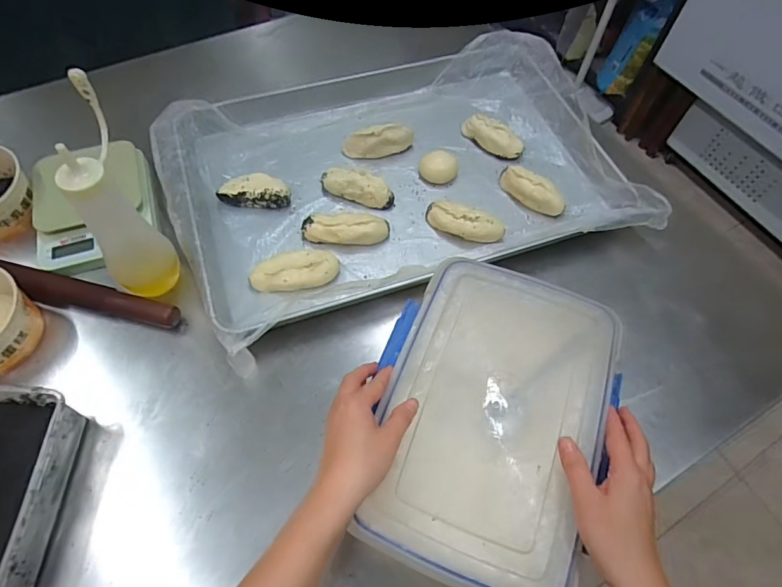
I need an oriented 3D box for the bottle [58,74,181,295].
[{"bbox_3d":[-0.309,-0.095,0.527,0.080,0.223,0.093,-24,64,-15],"label":"bottle"}]

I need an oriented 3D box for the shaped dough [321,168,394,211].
[{"bbox_3d":[-0.049,-0.156,0.697,0.107,0.032,0.040,18,61,8],"label":"shaped dough"}]

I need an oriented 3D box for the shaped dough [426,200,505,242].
[{"bbox_3d":[0.102,-0.099,0.668,0.110,0.033,0.039,24,62,11],"label":"shaped dough"}]

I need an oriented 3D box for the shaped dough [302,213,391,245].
[{"bbox_3d":[-0.063,-0.088,0.660,0.119,0.030,0.045,2,60,-1],"label":"shaped dough"}]

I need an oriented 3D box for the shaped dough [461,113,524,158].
[{"bbox_3d":[0.162,-0.253,0.762,0.106,0.029,0.039,41,66,19],"label":"shaped dough"}]

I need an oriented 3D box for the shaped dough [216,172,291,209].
[{"bbox_3d":[-0.196,-0.150,0.688,0.097,0.028,0.049,1,60,-2],"label":"shaped dough"}]

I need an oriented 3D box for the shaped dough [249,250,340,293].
[{"bbox_3d":[-0.125,-0.032,0.622,0.111,0.024,0.047,-7,61,-6],"label":"shaped dough"}]

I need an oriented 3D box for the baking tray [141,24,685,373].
[{"bbox_3d":[0.011,-0.186,0.715,0.637,0.060,0.450,-18,63,-13],"label":"baking tray"}]

